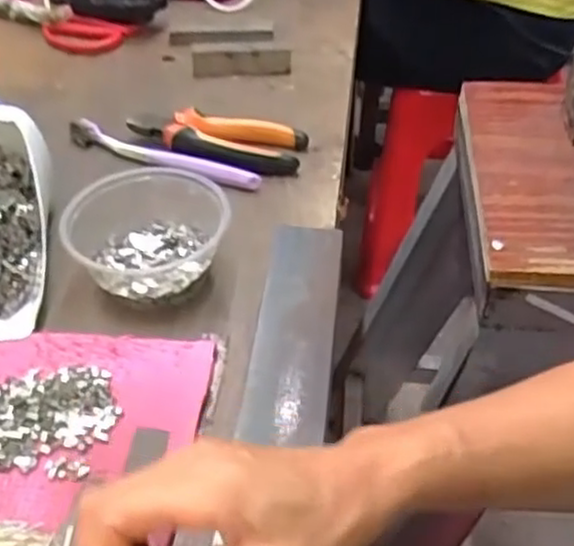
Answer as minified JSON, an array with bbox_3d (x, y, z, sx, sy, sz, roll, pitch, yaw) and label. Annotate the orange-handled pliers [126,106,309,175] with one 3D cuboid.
[{"bbox_3d":[-0.061,-0.110,0.602,0.147,0.020,0.062,11,44,14],"label":"orange-handled pliers"}]

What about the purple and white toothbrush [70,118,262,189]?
[{"bbox_3d":[-0.106,-0.100,0.591,0.182,0.011,0.020,19,46,17],"label":"purple and white toothbrush"}]

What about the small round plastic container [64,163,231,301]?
[{"bbox_3d":[-0.091,-0.028,0.486,0.096,0.050,0.093,-1,42,1],"label":"small round plastic container"}]

